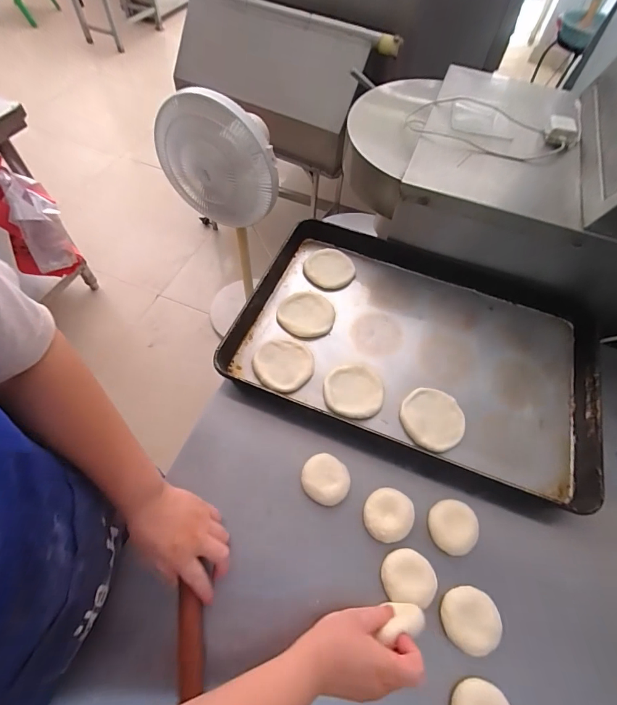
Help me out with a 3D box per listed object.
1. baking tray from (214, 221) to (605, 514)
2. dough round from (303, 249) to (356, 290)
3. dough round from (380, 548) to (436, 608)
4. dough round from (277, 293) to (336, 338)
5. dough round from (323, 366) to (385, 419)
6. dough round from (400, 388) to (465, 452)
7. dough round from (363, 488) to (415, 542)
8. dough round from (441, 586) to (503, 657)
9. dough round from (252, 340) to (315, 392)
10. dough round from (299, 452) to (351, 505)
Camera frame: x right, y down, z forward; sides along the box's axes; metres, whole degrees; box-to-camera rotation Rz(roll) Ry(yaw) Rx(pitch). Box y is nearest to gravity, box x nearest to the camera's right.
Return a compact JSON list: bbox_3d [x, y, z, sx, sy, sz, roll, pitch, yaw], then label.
[{"bbox_3d":[0.190,-0.012,0.684,0.617,0.053,0.412,21,59,9],"label":"baking tray"},{"bbox_3d":[0.044,-0.174,0.780,0.100,0.022,0.097,2,58,-3],"label":"dough round"},{"bbox_3d":[0.130,0.291,0.492,0.066,0.020,0.061,2,58,-3],"label":"dough round"},{"bbox_3d":[-0.004,-0.072,0.716,0.104,0.019,0.088,7,58,0],"label":"dough round"},{"bbox_3d":[0.077,0.064,0.633,0.098,0.015,0.092,2,58,-3],"label":"dough round"},{"bbox_3d":[0.201,0.107,0.613,0.095,0.015,0.101,2,58,-3],"label":"dough round"},{"bbox_3d":[0.113,0.229,0.532,0.069,0.021,0.065,2,58,-3],"label":"dough round"},{"bbox_3d":[0.202,0.332,0.468,0.063,0.027,0.067,2,58,-3],"label":"dough round"},{"bbox_3d":[-0.044,0.021,0.650,0.095,0.011,0.099,2,58,-3],"label":"dough round"},{"bbox_3d":[0.026,0.186,0.553,0.068,0.026,0.064,2,58,-3],"label":"dough round"}]

